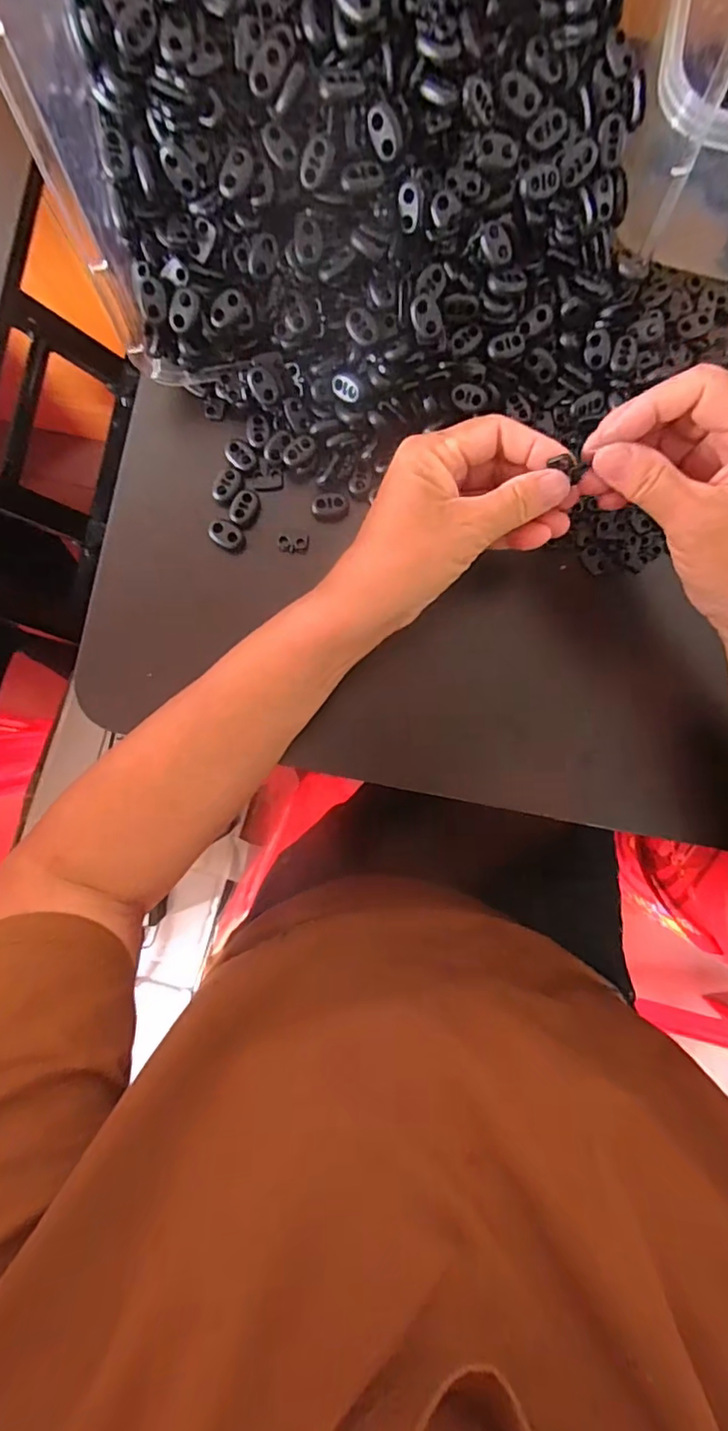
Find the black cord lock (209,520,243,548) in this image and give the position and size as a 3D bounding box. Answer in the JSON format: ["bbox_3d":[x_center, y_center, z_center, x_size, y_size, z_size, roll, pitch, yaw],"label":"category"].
[{"bbox_3d":[-0.083,-0.108,0.337,0.019,0.007,0.014,32,87,0],"label":"black cord lock"}]

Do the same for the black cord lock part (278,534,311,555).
[{"bbox_3d":[-0.042,-0.103,0.342,0.018,0.006,0.012,3,87,-1],"label":"black cord lock part"}]

